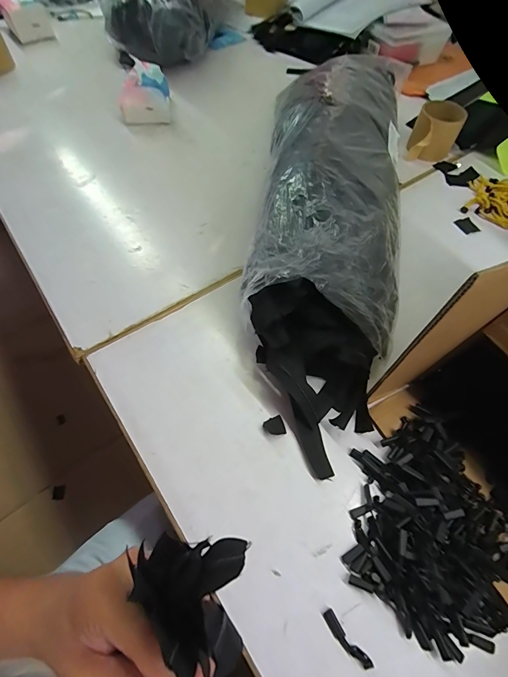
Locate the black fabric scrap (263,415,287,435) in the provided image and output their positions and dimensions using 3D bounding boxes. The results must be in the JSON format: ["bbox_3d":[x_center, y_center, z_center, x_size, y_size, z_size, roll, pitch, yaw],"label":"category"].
[{"bbox_3d":[0.024,0.107,0.426,0.024,0.004,0.023,-14,62,-10],"label":"black fabric scrap"}]

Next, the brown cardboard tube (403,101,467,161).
[{"bbox_3d":[0.348,-0.395,0.678,0.084,0.079,0.073,23,62,11],"label":"brown cardboard tube"}]

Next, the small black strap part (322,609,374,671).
[{"bbox_3d":[0.086,0.280,0.326,0.012,0.004,0.053,-36,67,-20],"label":"small black strap part"}]

